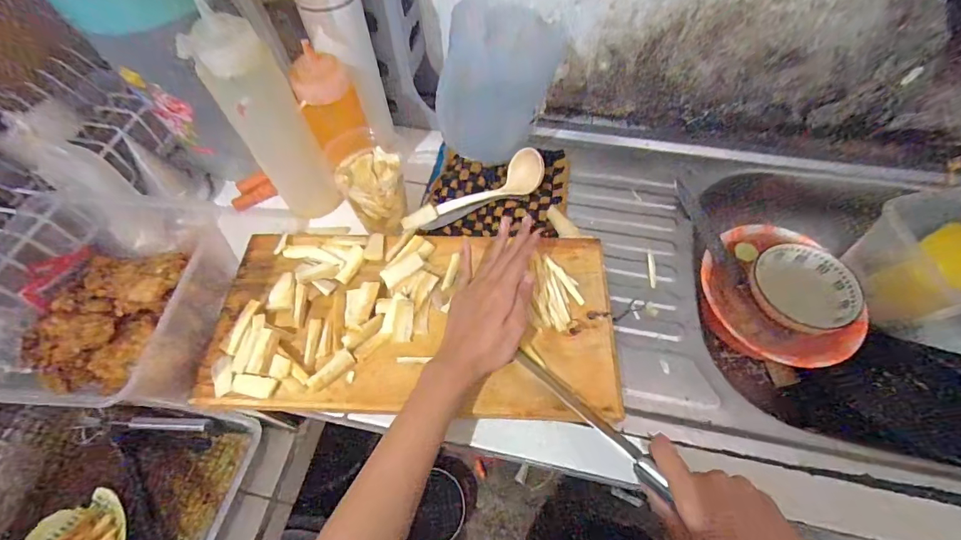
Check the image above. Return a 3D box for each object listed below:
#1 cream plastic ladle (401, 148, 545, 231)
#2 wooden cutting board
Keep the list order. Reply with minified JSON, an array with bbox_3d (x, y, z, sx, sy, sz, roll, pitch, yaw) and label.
[{"bbox_3d":[-0.011,-0.099,0.506,0.174,0.036,0.046,-19,60,-9],"label":"cream plastic ladle"},{"bbox_3d":[-0.064,0.042,0.429,0.386,0.019,0.192,2,59,2],"label":"wooden cutting board"}]

